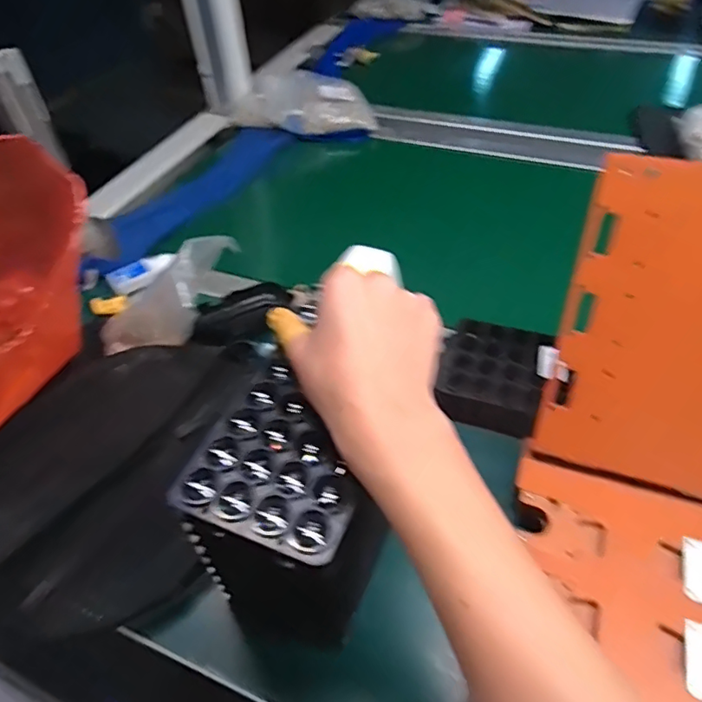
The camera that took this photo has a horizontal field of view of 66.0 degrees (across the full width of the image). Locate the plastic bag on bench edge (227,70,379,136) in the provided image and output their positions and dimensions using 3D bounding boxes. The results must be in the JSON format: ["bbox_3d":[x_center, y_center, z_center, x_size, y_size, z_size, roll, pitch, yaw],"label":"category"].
[{"bbox_3d":[-0.082,-0.450,0.963,0.260,0.041,0.193,4,47,7],"label":"plastic bag on bench edge"}]

